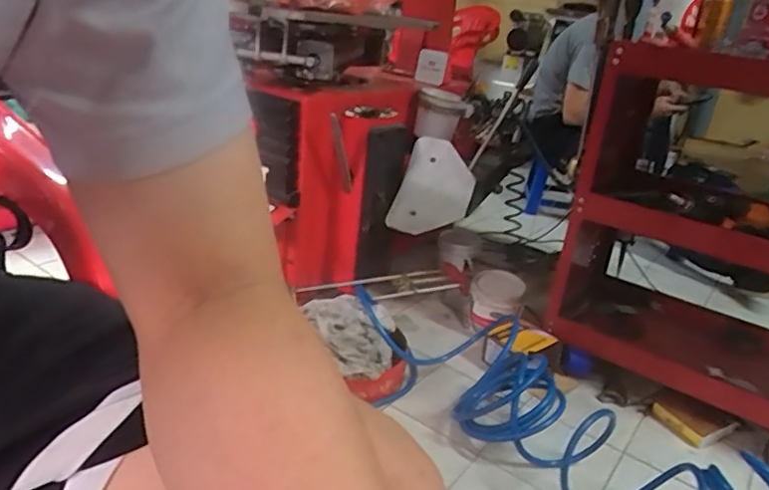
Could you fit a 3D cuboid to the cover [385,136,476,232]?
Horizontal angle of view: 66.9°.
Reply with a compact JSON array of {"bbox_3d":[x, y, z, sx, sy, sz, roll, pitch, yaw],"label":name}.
[{"bbox_3d":[0.114,-0.125,1.320,0.163,0.222,0.032,18,-4,15],"label":"cover"}]

